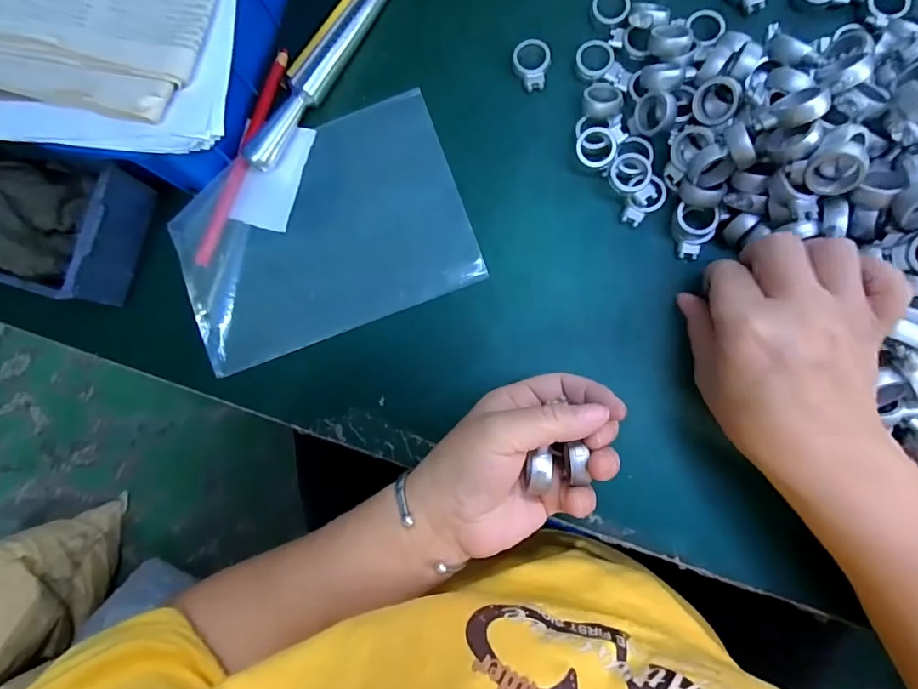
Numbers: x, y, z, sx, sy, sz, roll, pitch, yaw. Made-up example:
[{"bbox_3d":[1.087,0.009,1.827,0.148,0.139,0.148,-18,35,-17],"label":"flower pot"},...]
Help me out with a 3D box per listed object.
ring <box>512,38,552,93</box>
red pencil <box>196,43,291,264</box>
[{"bbox_3d":[0.051,-0.194,0.337,0.026,0.010,0.033,-7,82,6],"label":"ring"},{"bbox_3d":[-0.157,-0.138,0.353,0.013,0.010,0.170,16,86,9],"label":"red pencil"}]

